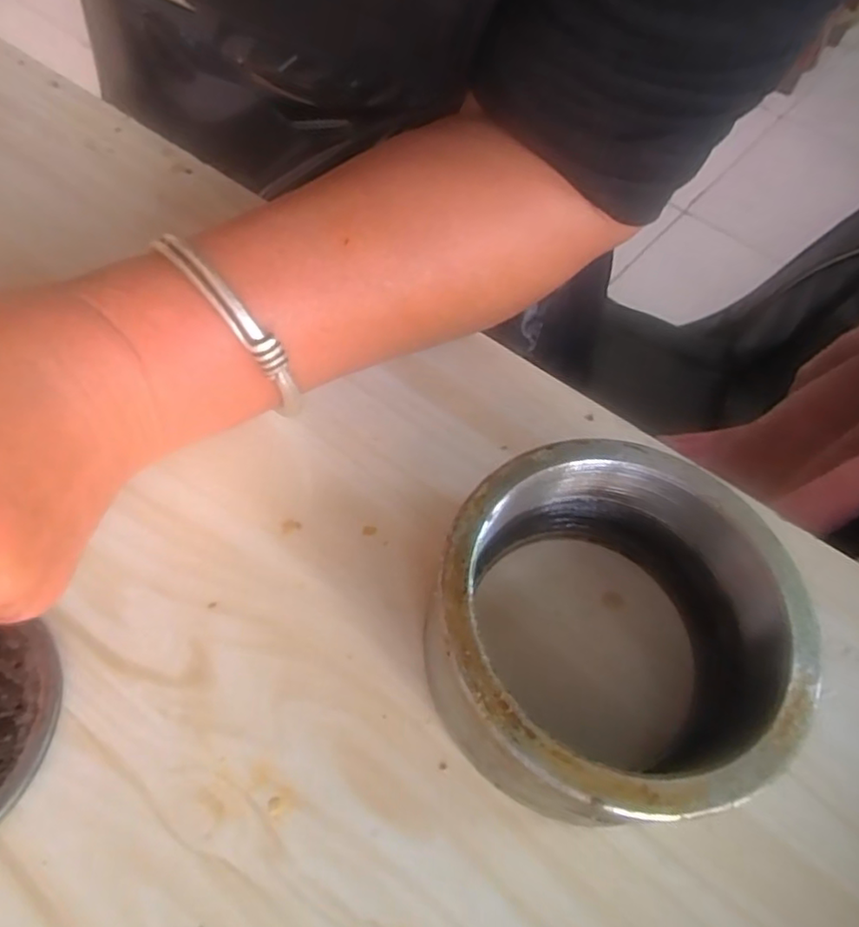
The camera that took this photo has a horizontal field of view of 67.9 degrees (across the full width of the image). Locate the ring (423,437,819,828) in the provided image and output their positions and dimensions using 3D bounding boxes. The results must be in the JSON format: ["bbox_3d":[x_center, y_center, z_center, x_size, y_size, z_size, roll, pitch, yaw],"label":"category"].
[{"bbox_3d":[0.051,0.050,0.190,0.097,0.055,0.101,3,59,-5],"label":"ring"}]

